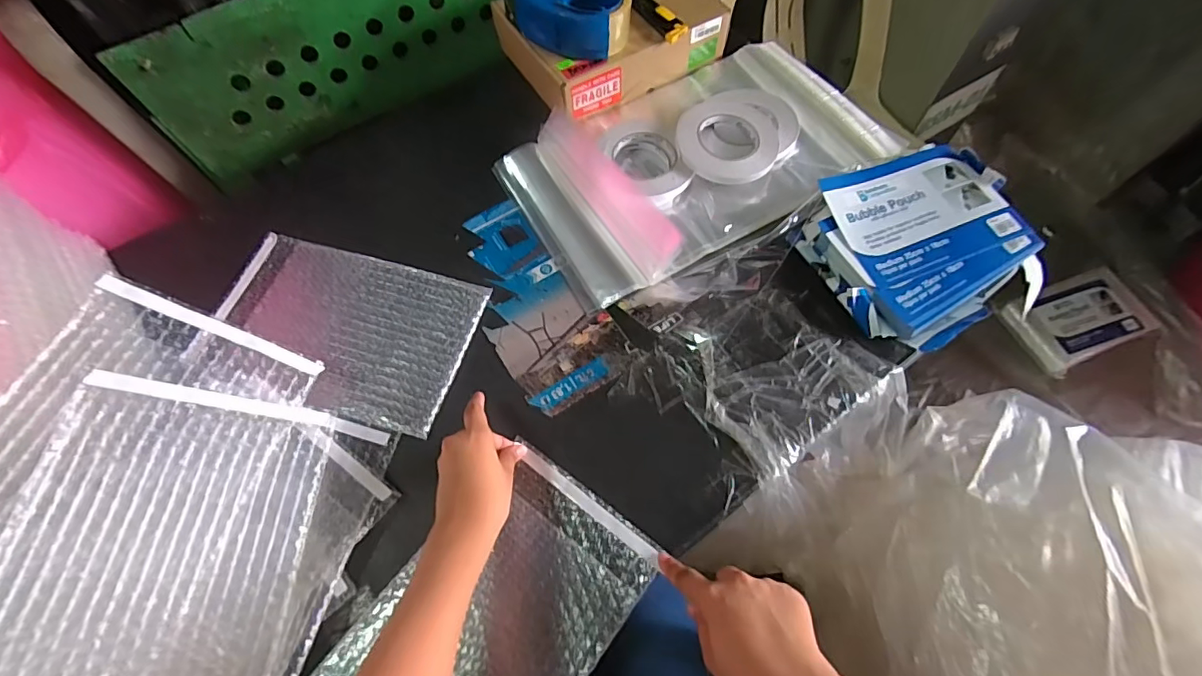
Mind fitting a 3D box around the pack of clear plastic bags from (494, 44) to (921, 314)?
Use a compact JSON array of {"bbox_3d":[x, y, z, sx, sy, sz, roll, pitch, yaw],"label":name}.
[{"bbox_3d":[0.127,-0.240,0.658,0.464,0.040,0.275,-27,66,-10],"label":"pack of clear plastic bags"}]

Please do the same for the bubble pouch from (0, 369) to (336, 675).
[{"bbox_3d":[-0.338,0.181,0.397,0.185,0.012,0.289,17,59,-30],"label":"bubble pouch"}]

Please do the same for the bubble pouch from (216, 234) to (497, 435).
[{"bbox_3d":[-0.293,-0.014,0.584,0.288,0.012,0.186,14,65,8],"label":"bubble pouch"}]

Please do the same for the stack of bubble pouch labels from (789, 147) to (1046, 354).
[{"bbox_3d":[0.369,-0.112,0.590,0.250,0.039,0.221,-23,66,-8],"label":"stack of bubble pouch labels"}]

